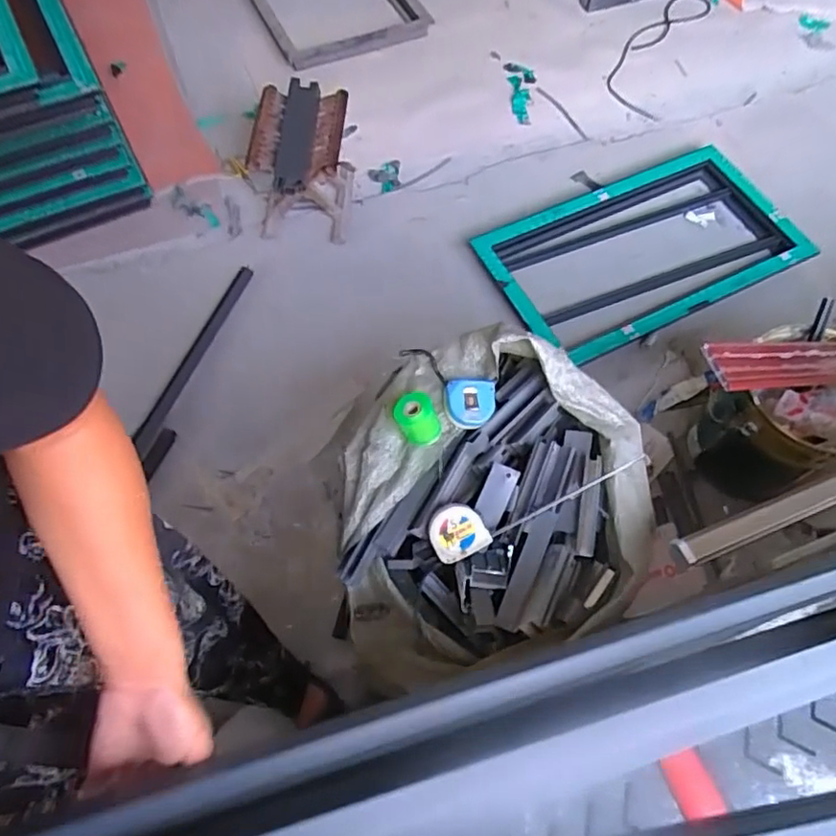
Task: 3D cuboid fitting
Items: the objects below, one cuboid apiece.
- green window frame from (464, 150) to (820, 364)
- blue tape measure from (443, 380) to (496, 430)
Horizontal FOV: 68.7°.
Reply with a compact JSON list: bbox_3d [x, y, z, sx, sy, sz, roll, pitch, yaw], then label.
[{"bbox_3d":[0.647,-0.483,1.777,0.873,0.085,0.512,-24,67,-13],"label":"green window frame"},{"bbox_3d":[0.071,-0.020,0.847,0.070,0.023,0.067,1,64,-1],"label":"blue tape measure"}]

